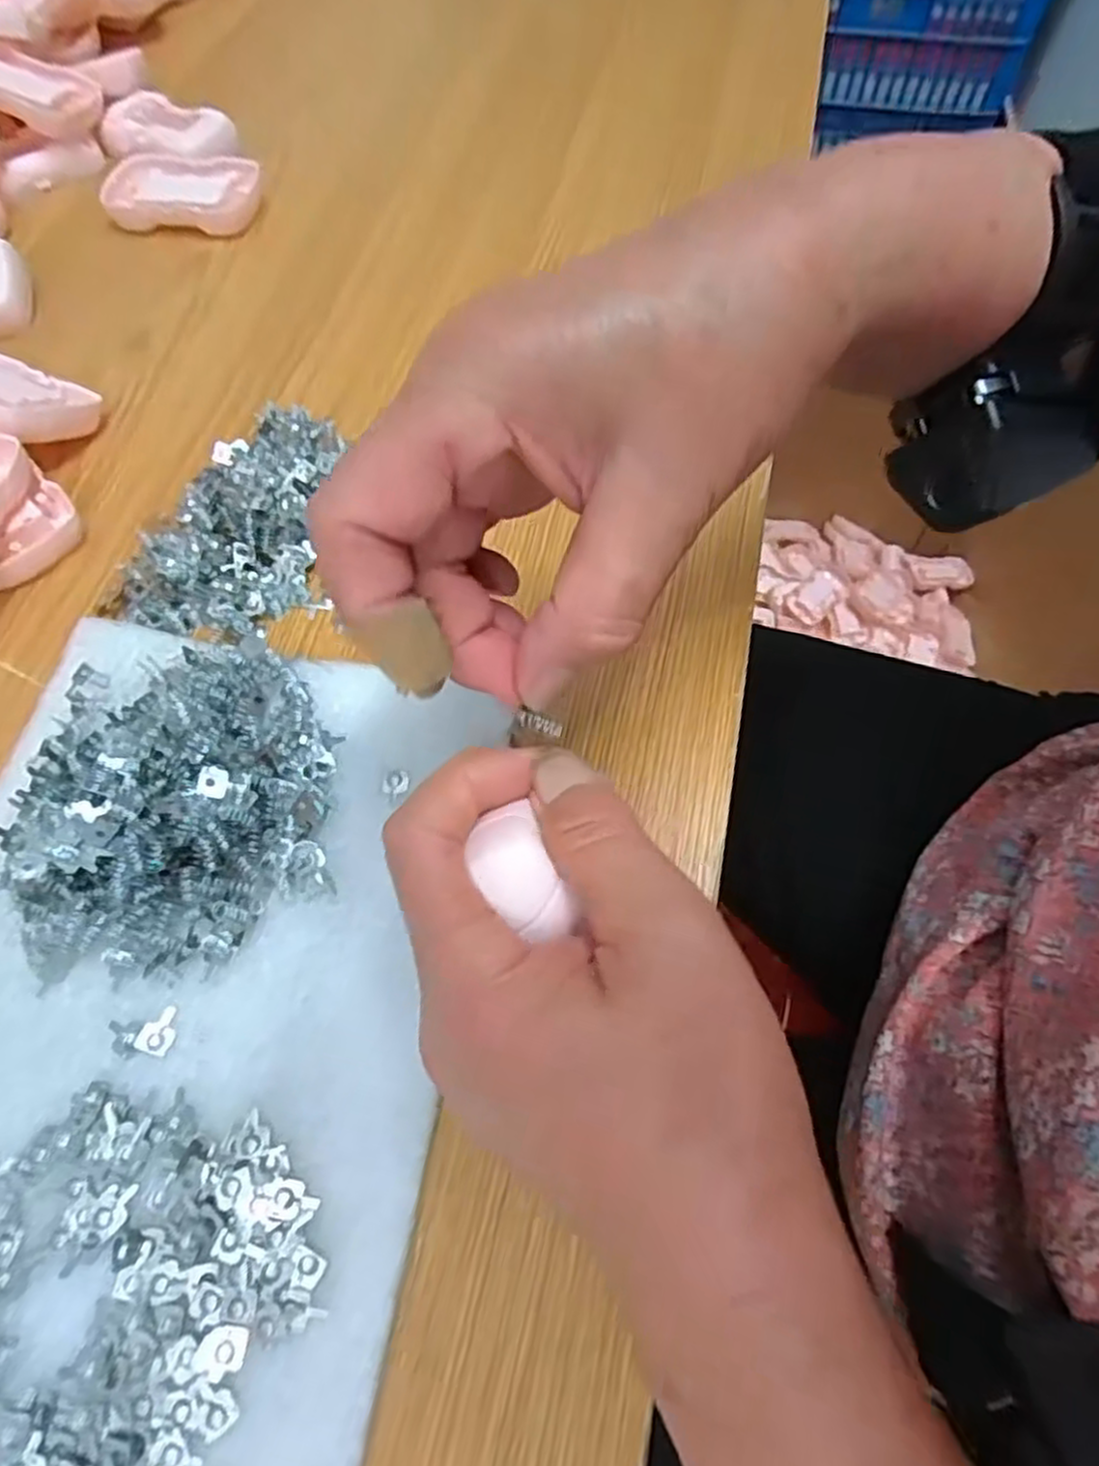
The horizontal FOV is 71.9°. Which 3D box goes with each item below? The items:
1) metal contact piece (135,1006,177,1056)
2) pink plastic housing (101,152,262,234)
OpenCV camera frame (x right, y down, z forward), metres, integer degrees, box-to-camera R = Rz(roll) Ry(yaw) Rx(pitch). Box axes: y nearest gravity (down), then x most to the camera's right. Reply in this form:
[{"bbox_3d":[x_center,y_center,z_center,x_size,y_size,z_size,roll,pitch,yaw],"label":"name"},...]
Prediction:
[{"bbox_3d":[-0.125,0.095,0.241,0.011,0.004,0.014,15,65,8],"label":"metal contact piece"},{"bbox_3d":[-0.217,-0.323,0.451,0.088,0.011,0.055,5,64,3],"label":"pink plastic housing"}]

